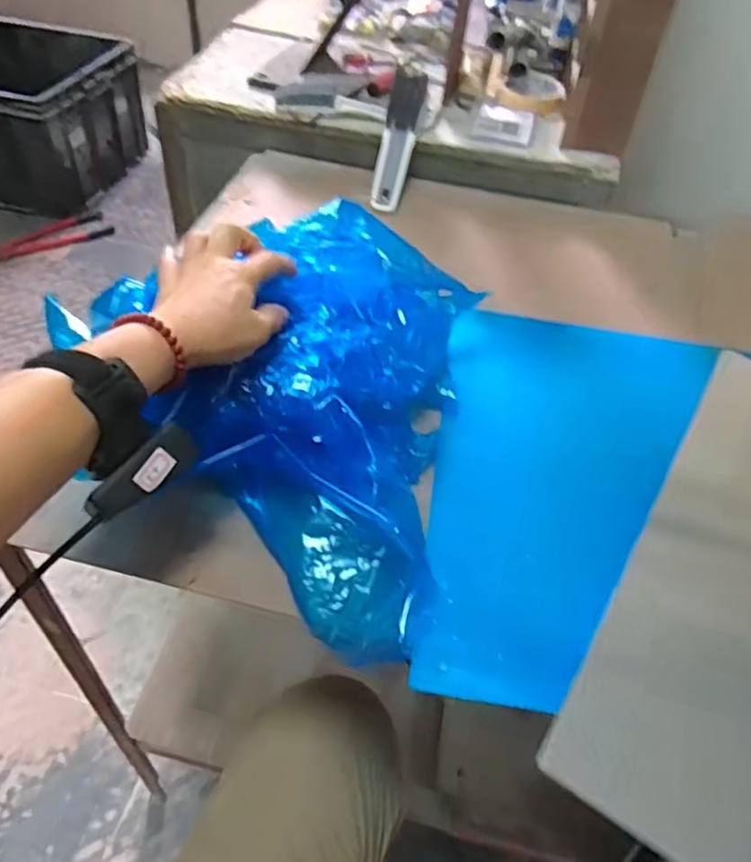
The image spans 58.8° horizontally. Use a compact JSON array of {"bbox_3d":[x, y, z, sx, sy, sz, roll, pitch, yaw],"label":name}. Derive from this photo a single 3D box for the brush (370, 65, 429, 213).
[{"bbox_3d":[0.029,-0.360,0.827,0.040,0.022,0.200,11,79,5],"label":"brush"}]

